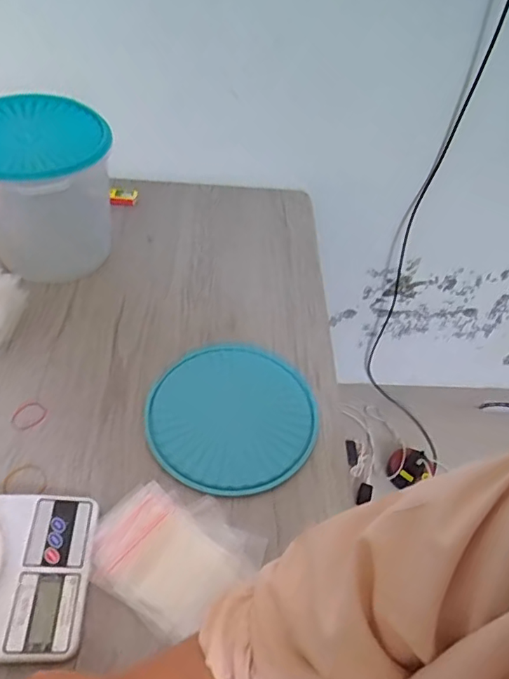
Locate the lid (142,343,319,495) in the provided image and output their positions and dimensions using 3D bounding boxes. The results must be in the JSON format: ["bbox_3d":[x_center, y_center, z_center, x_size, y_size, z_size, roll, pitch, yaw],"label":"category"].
[{"bbox_3d":[-0.029,0.093,0.647,0.202,0.030,0.194,3,49,-3],"label":"lid"}]

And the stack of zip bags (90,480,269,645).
[{"bbox_3d":[-0.085,0.215,0.534,0.152,0.015,0.128,29,52,18],"label":"stack of zip bags"}]

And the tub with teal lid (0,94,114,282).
[{"bbox_3d":[-0.303,-0.203,0.752,0.190,0.194,0.199,3,49,-3],"label":"tub with teal lid"}]

